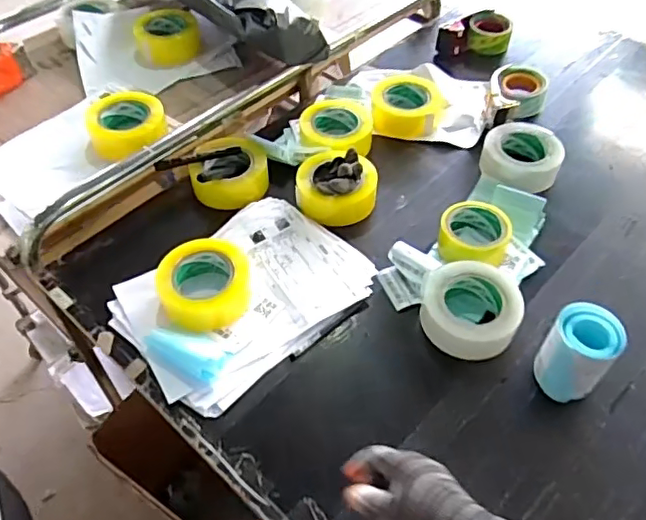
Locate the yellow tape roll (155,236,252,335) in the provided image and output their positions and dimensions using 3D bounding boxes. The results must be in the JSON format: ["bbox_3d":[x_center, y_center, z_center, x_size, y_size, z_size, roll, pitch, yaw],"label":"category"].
[{"bbox_3d":[-0.164,0.030,0.784,0.123,0.064,0.115,1,52,-1],"label":"yellow tape roll"}]

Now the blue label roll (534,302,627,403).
[{"bbox_3d":[0.309,0.113,0.688,0.074,0.114,0.074,1,52,-1],"label":"blue label roll"}]

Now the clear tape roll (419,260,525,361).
[{"bbox_3d":[0.197,0.067,0.748,0.124,0.073,0.114,1,52,-1],"label":"clear tape roll"}]

